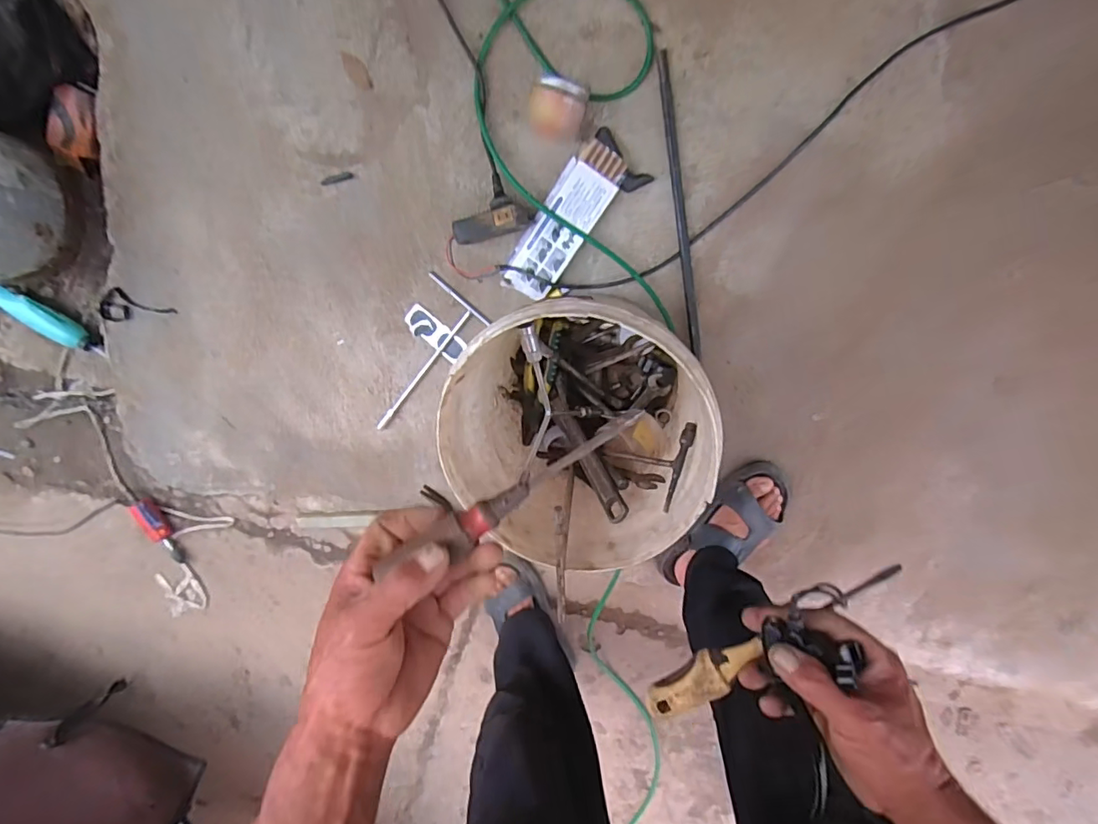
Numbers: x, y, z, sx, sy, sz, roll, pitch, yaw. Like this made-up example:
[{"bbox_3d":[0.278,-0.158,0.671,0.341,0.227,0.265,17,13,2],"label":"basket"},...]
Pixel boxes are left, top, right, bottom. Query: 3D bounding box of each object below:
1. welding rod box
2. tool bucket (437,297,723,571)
[{"bbox_3d":[0.020,-0.294,0.860,0.082,0.022,0.244,35,99,-1],"label":"welding rod box"},{"bbox_3d":[0.044,0.010,0.758,0.284,0.339,0.303,1,98,5],"label":"tool bucket"}]

